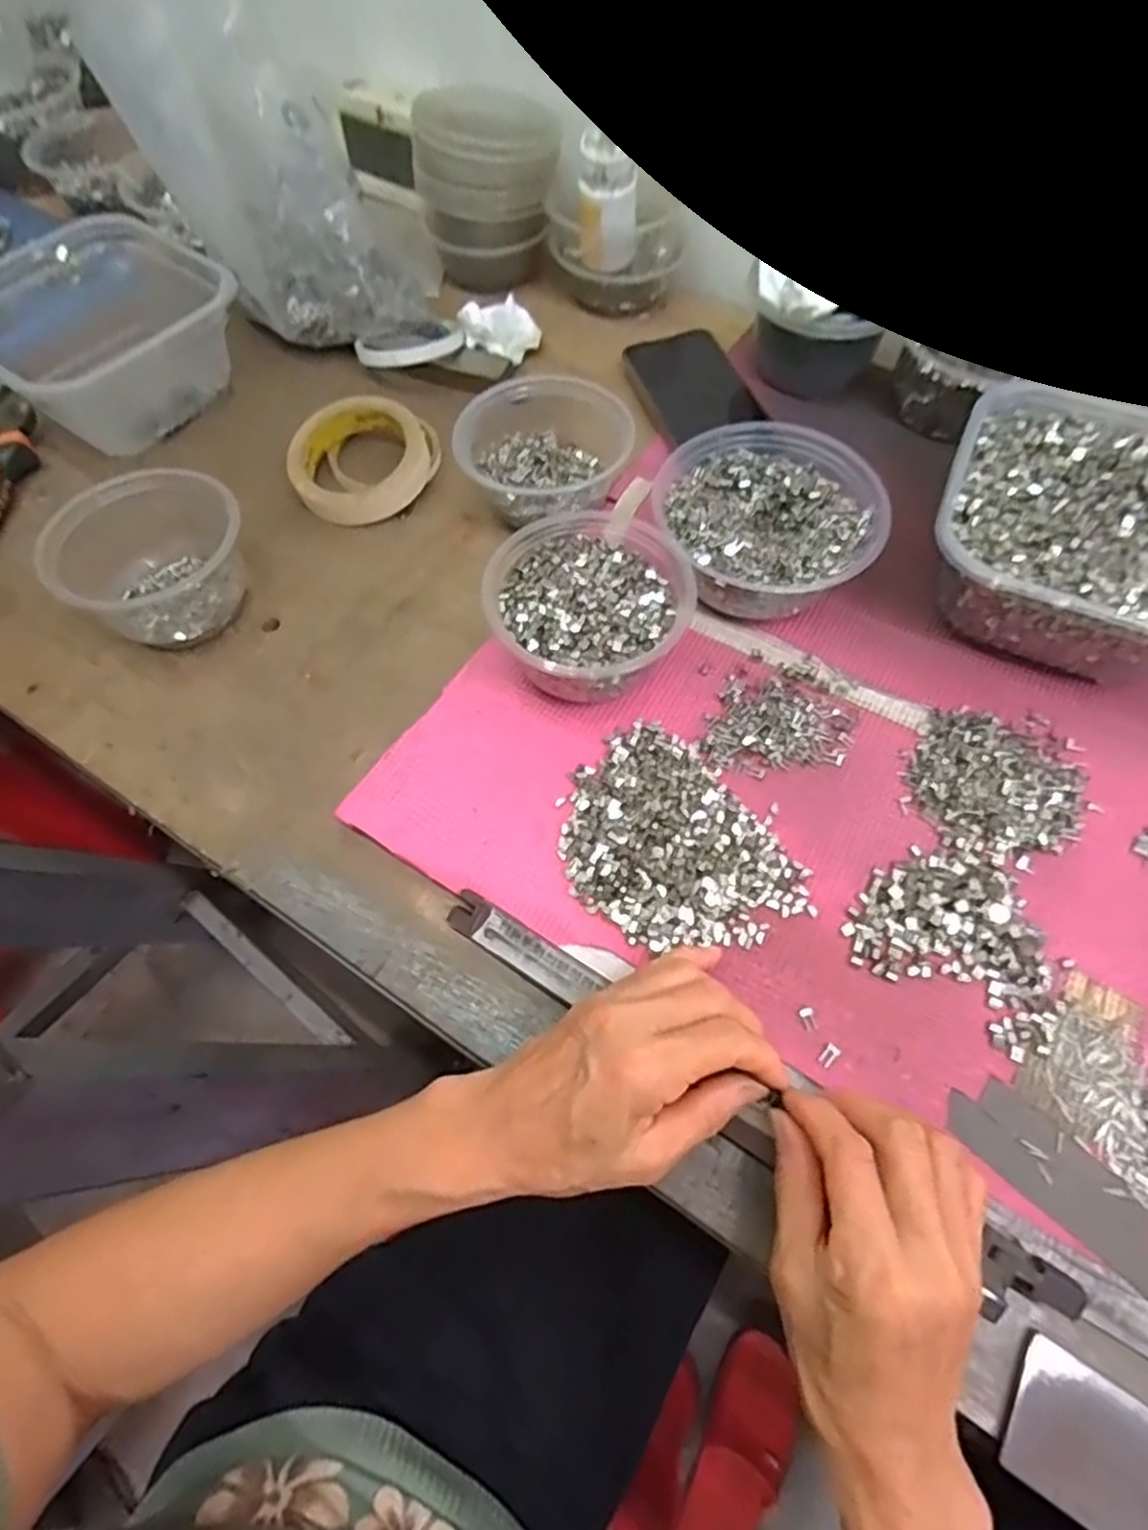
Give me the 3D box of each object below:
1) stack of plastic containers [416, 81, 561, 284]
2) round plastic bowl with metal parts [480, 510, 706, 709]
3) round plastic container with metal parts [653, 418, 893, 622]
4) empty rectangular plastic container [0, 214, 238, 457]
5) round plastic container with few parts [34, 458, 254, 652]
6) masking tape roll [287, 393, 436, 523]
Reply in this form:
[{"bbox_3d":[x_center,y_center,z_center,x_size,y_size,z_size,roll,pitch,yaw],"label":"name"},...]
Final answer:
[{"bbox_3d":[-0.069,-0.495,0.616,0.113,0.108,0.119,-4,63,0],"label":"stack of plastic containers"},{"bbox_3d":[0.009,-0.090,0.432,0.109,0.060,0.112,-1,63,2],"label":"round plastic bowl with metal parts"},{"bbox_3d":[0.121,-0.154,0.464,0.130,0.057,0.136,-1,63,2],"label":"round plastic container with metal parts"},{"bbox_3d":[-0.352,-0.334,0.563,0.178,0.075,0.189,37,70,19],"label":"empty rectangular plastic container"},{"bbox_3d":[-0.258,-0.124,0.460,0.101,0.068,0.109,-1,63,2],"label":"round plastic container with few parts"},{"bbox_3d":[-0.156,-0.224,0.530,0.099,0.036,0.099,-1,63,2],"label":"masking tape roll"}]

